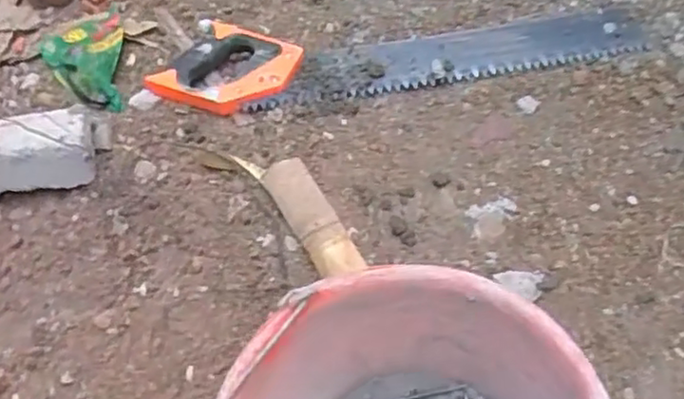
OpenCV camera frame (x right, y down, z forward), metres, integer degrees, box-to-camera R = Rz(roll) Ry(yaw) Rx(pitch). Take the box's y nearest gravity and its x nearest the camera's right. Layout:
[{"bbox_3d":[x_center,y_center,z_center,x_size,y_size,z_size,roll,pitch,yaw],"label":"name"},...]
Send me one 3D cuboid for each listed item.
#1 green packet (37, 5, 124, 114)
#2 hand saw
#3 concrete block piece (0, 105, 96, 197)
[{"bbox_3d":[-0.286,-0.164,0.753,0.094,0.054,0.136,-22,62,-10],"label":"green packet"},{"bbox_3d":[0.065,-0.163,0.759,0.535,0.023,0.111,-4,60,0],"label":"hand saw"},{"bbox_3d":[-0.333,-0.042,0.673,0.161,0.066,0.082,-17,61,-7],"label":"concrete block piece"}]

